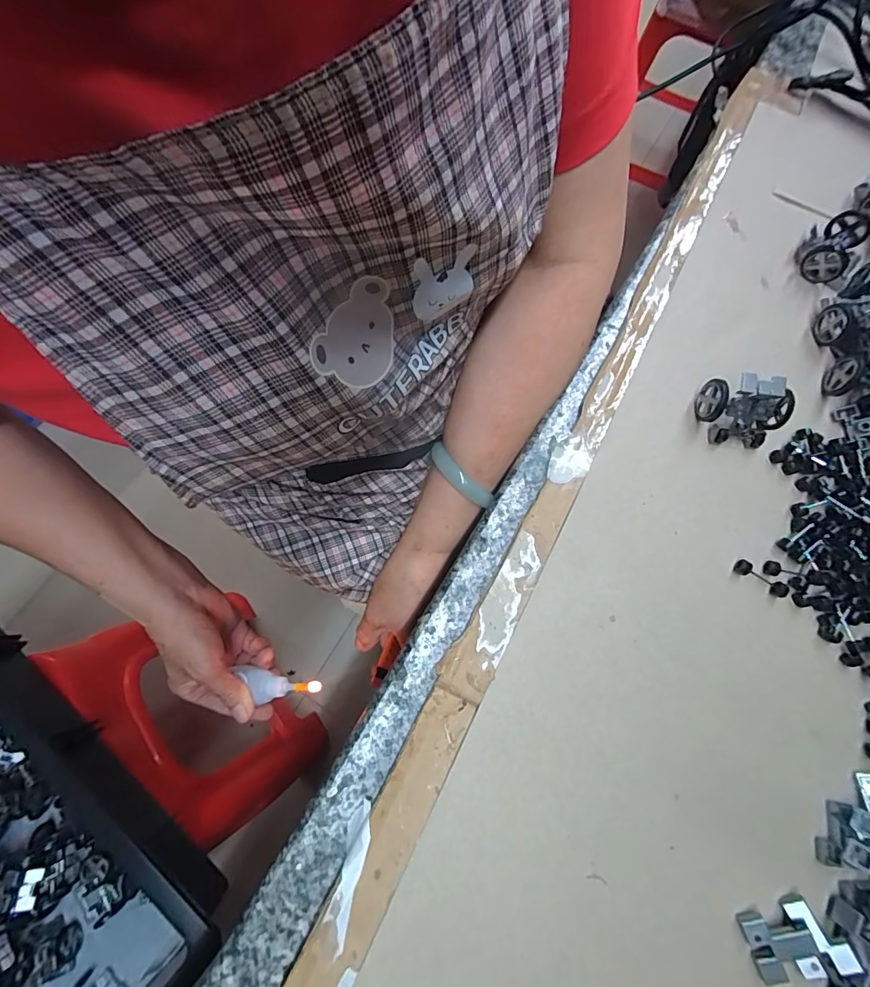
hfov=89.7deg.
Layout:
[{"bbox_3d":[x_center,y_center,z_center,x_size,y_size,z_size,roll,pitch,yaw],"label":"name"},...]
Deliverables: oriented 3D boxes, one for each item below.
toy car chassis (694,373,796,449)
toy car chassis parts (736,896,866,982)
[{"bbox_3d":[0.203,-0.053,0.287,0.048,0.034,0.036,5,73,1],"label":"toy car chassis"},{"bbox_3d":[0.179,0.224,0.217,0.042,0.014,0.030,-16,74,-5],"label":"toy car chassis parts"}]

